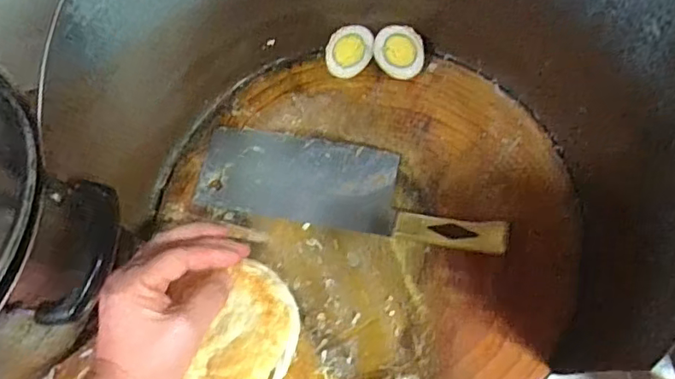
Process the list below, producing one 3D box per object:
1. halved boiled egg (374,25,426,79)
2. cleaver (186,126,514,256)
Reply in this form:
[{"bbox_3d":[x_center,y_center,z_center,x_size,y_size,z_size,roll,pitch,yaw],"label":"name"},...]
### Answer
[{"bbox_3d":[0.058,-0.128,0.516,0.047,0.016,0.049,1,97,22],"label":"halved boiled egg"},{"bbox_3d":[0.011,-0.004,0.486,0.267,0.014,0.078,10,69,6],"label":"cleaver"}]

